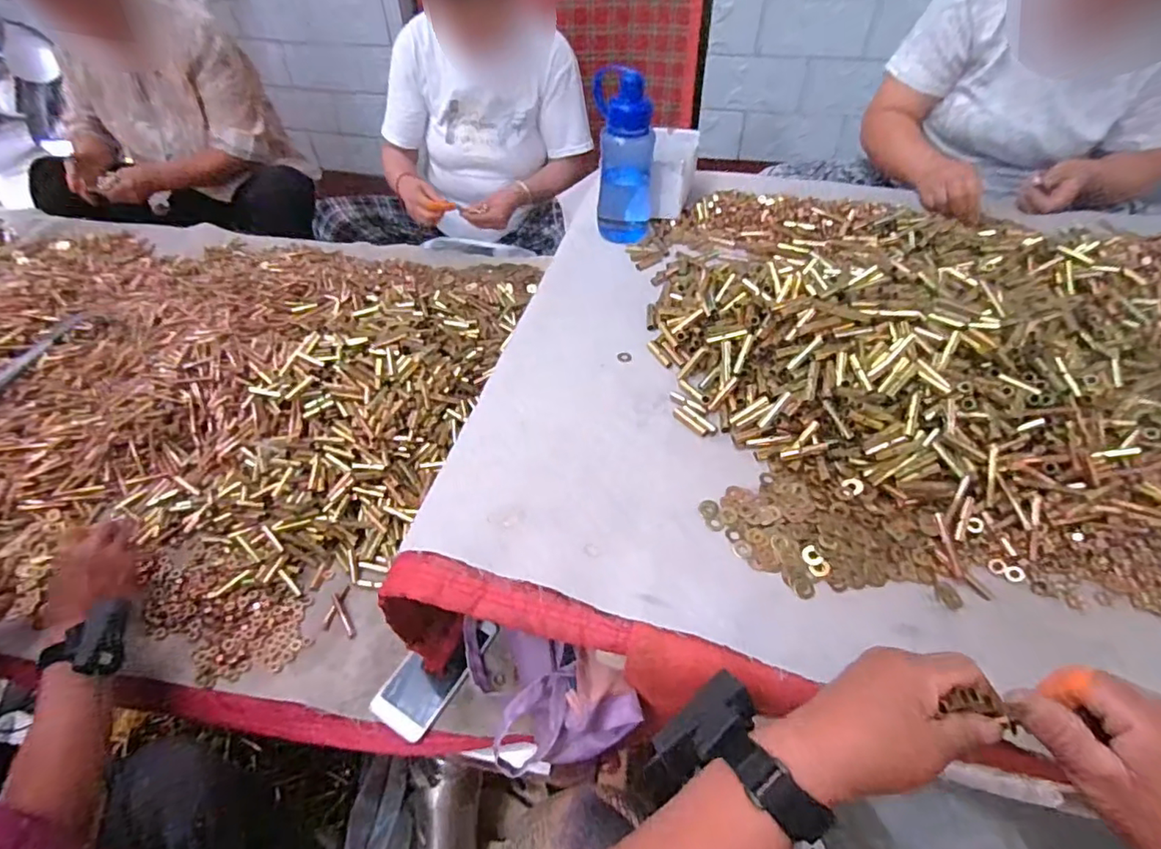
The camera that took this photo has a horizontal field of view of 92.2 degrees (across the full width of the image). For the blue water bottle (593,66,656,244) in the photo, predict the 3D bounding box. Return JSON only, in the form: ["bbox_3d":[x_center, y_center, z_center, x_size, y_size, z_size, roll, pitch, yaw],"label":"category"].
[{"bbox_3d":[0.062,-0.365,0.777,0.083,0.208,0.074,4,48,6],"label":"blue water bottle"}]

